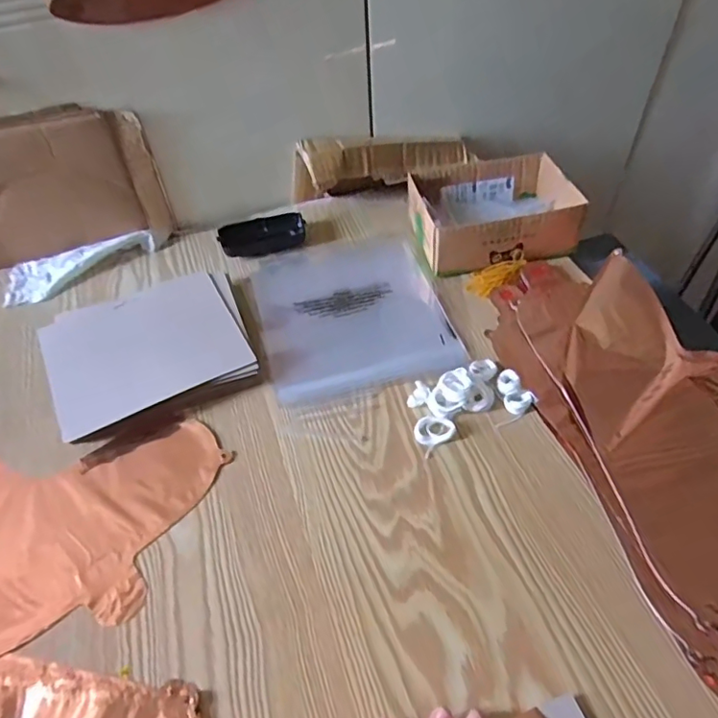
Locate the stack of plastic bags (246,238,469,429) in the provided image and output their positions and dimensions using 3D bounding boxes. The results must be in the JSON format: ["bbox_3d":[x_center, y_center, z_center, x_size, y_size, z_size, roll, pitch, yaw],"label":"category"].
[{"bbox_3d":[-0.011,-0.059,0.616,0.201,0.011,0.249,-15,50,-9],"label":"stack of plastic bags"}]

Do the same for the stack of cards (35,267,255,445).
[{"bbox_3d":[-0.222,-0.014,0.572,0.197,0.018,0.156,-17,62,-14],"label":"stack of cards"}]

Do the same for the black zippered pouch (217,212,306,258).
[{"bbox_3d":[-0.124,-0.161,0.700,0.108,0.024,0.043,-15,50,-9],"label":"black zippered pouch"}]

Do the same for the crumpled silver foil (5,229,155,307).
[{"bbox_3d":[-0.355,-0.125,0.686,0.183,0.022,0.074,-25,52,-17],"label":"crumpled silver foil"}]

